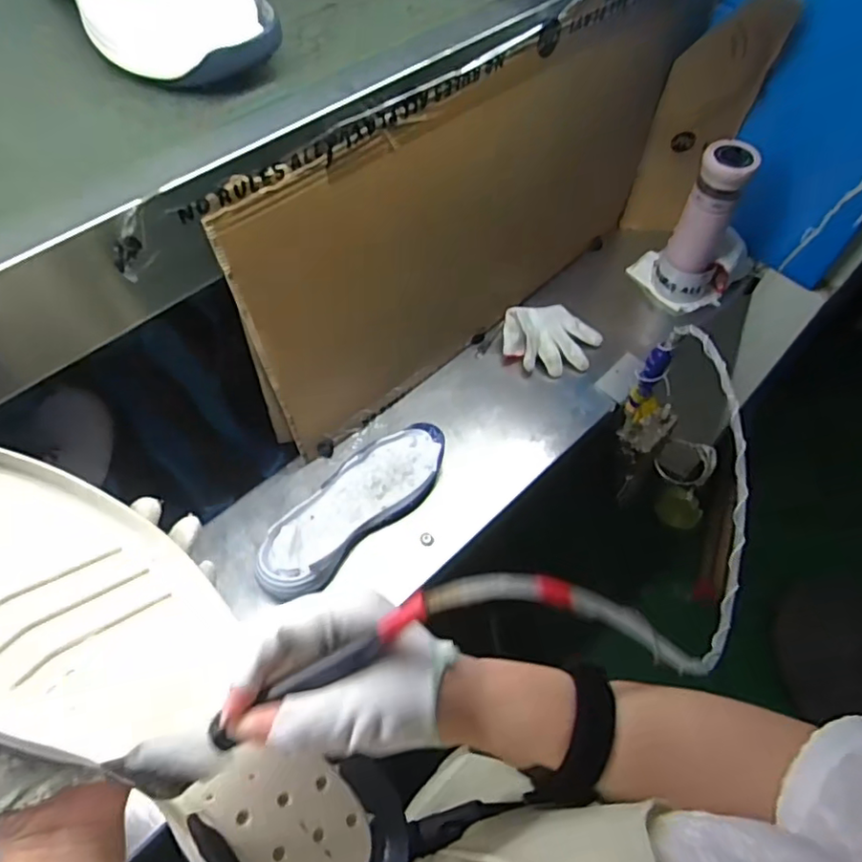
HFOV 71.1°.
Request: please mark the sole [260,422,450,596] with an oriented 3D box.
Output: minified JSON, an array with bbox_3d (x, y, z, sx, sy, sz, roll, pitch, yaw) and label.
[{"bbox_3d":[-0.093,0.089,0.741,0.100,0.048,0.278,37,64,24],"label":"sole"}]

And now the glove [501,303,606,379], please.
[{"bbox_3d":[0.182,-0.142,0.901,0.145,0.061,0.121,8,56,7],"label":"glove"}]

